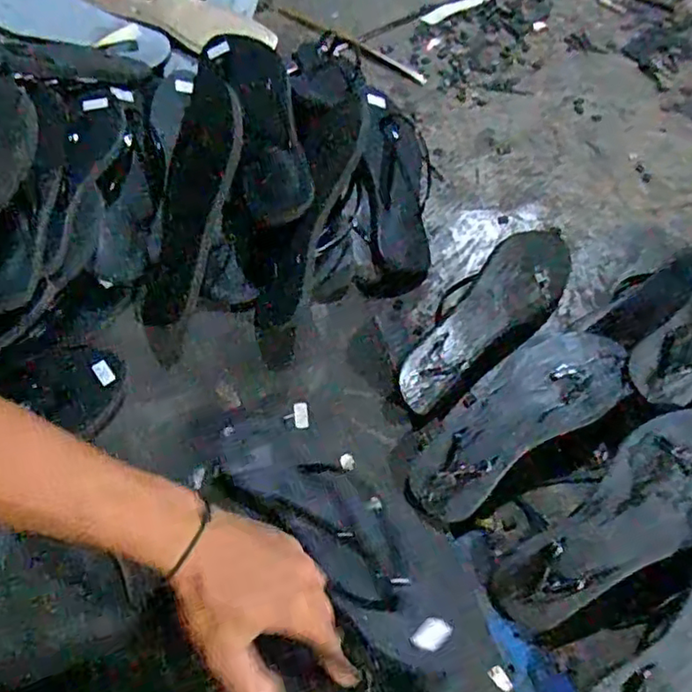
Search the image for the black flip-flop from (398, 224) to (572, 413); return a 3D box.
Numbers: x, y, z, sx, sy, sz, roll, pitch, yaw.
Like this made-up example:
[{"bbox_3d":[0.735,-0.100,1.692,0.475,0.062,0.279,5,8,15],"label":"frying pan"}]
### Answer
[{"bbox_3d":[0.140,-0.034,0.619,0.255,0.045,0.089,-38,108,-24],"label":"black flip-flop"}]

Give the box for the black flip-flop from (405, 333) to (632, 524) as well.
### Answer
[{"bbox_3d":[0.159,0.068,0.569,0.242,0.035,0.084,-30,67,-15],"label":"black flip-flop"}]

